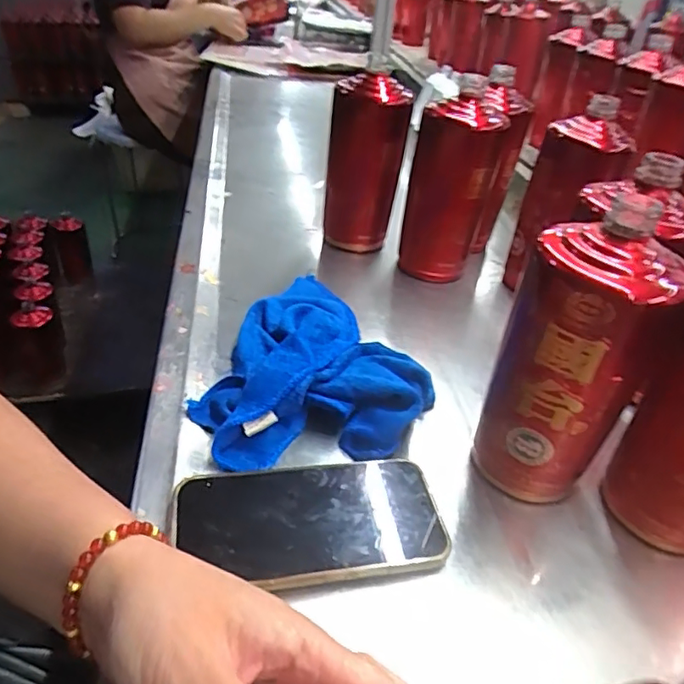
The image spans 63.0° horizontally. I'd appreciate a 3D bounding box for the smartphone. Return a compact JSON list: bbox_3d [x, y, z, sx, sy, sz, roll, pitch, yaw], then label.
[{"bbox_3d":[-0.019,0.106,0.335,0.157,0.007,0.080,-3,37,-14],"label":"smartphone"}]

